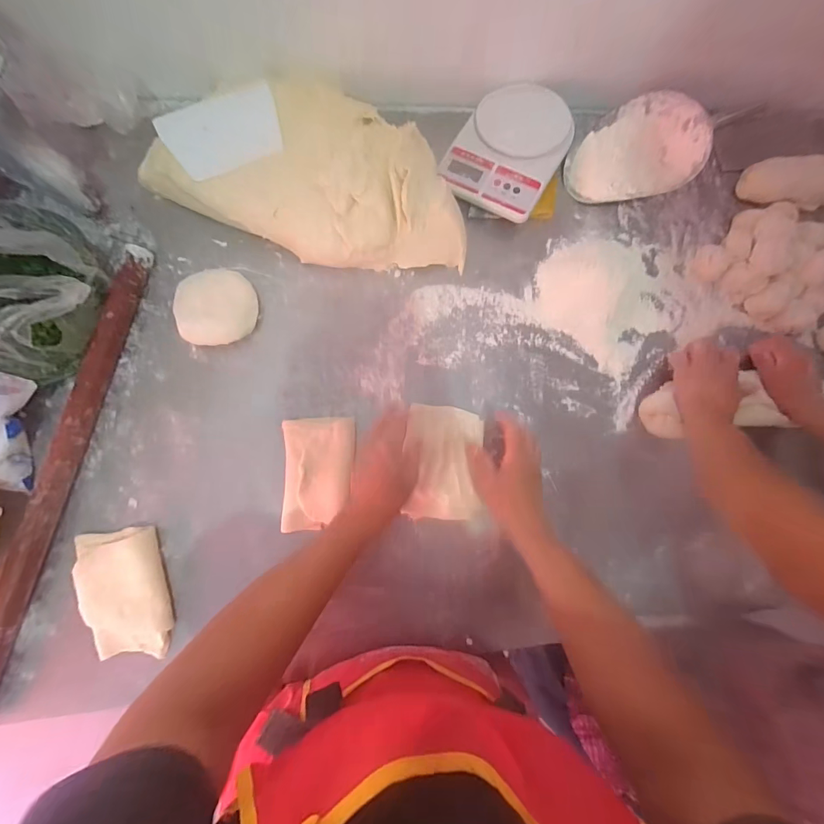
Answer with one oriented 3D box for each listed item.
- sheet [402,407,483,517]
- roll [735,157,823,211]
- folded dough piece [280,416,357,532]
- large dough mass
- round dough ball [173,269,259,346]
[{"bbox_3d":[0.043,0.066,0.511,0.093,0.022,0.142,2,82,-6],"label":"sheet"},{"bbox_3d":[0.639,-0.365,0.632,0.224,0.045,0.061,-4,83,-6],"label":"roll"},{"bbox_3d":[-0.117,0.077,0.500,0.086,0.037,0.134,-1,83,-6],"label":"folded dough piece"},{"bbox_3d":[-0.115,-0.323,0.535,0.408,0.067,0.230,21,81,-3],"label":"large dough mass"},{"bbox_3d":[-0.250,-0.132,0.508,0.095,0.040,0.089,1,82,-6],"label":"round dough ball"}]

